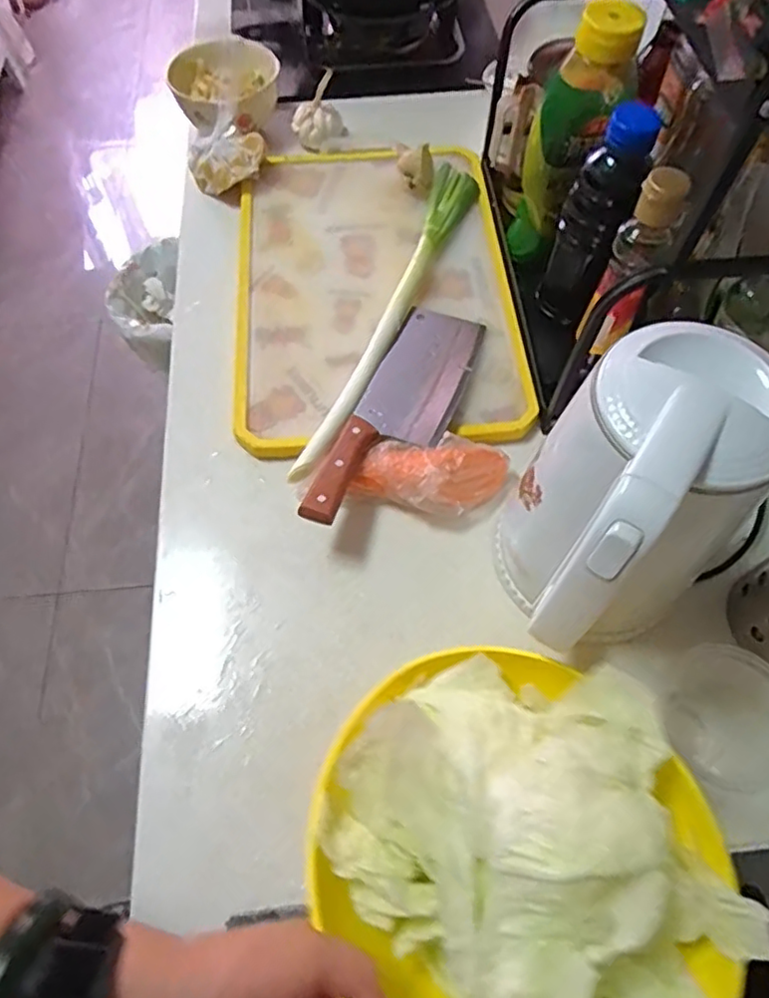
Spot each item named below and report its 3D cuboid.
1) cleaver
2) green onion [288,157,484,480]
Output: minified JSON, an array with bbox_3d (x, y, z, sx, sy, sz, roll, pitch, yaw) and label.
[{"bbox_3d":[0.019,-0.085,0.573,0.085,0.014,0.281,18,53,10],"label":"cleaver"},{"bbox_3d":[0.007,-0.207,0.644,0.047,0.031,0.449,20,65,11],"label":"green onion"}]

